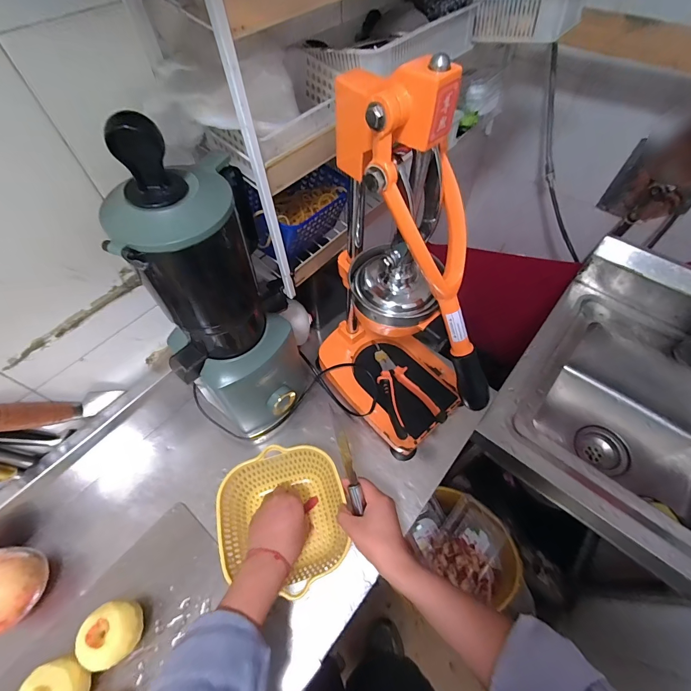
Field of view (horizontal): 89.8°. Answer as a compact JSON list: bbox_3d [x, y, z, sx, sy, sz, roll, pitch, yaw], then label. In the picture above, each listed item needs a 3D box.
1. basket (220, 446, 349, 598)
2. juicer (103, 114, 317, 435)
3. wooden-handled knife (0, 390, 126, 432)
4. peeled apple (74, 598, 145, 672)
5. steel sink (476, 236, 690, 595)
[{"bbox_3d":[-0.083,0.243,0.492,0.165,0.077,0.173,-14,59,-8],"label":"basket"},{"bbox_3d":[-0.143,-0.023,0.432,0.172,0.429,0.126,-28,62,-16],"label":"juicer"},{"bbox_3d":[-0.376,0.084,0.456,0.024,0.160,0.036,23,96,14],"label":"wooden-handled knife"},{"bbox_3d":[-0.282,0.351,0.425,0.061,0.062,0.062,-24,61,-14],"label":"peeled apple"},{"bbox_3d":[0.576,0.154,0.675,0.492,0.311,0.492,36,65,21],"label":"steel sink"}]

